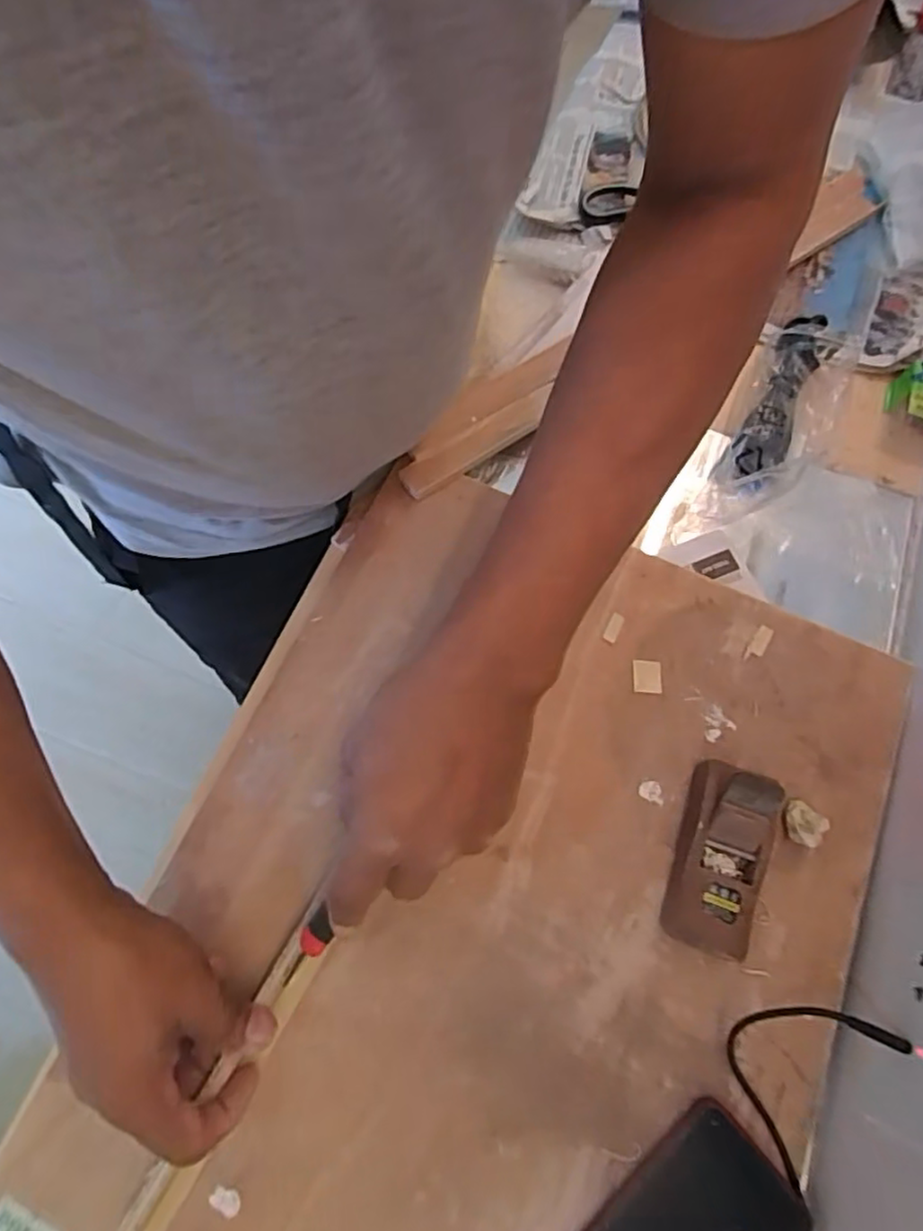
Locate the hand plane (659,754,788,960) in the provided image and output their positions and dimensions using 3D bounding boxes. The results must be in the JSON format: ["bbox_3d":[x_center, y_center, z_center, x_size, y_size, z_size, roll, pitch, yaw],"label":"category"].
[{"bbox_3d":[0.155,0.142,0.397,0.047,0.046,0.107,17,68,5],"label":"hand plane"}]

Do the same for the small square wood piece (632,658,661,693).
[{"bbox_3d":[0.126,0.041,0.454,0.019,0.004,0.023,4,68,-1],"label":"small square wood piece"}]

